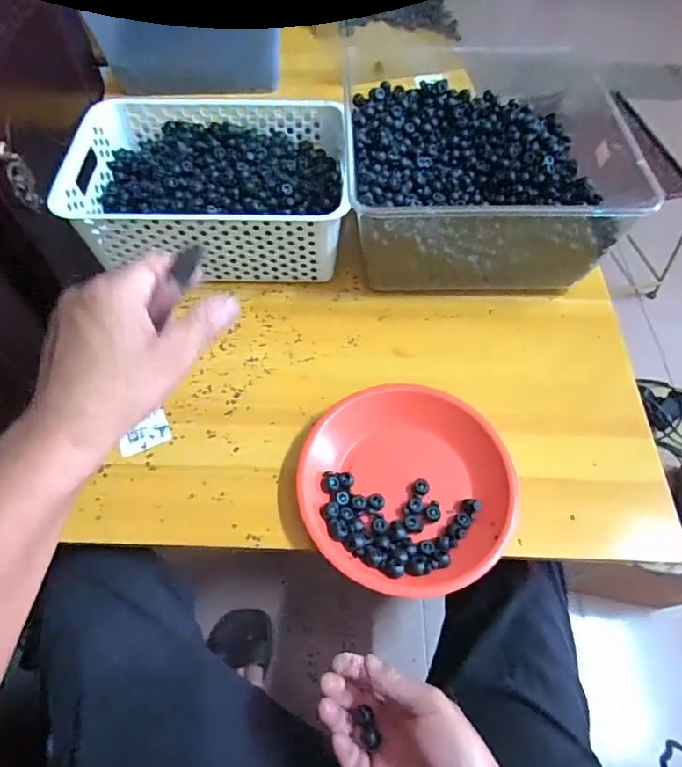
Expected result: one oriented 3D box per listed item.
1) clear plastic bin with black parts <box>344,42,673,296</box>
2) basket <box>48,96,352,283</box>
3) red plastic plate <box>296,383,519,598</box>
[{"bbox_3d":[0.157,-0.241,0.605,0.288,0.140,0.276,0,59,-1],"label":"clear plastic bin with black parts"},{"bbox_3d":[-0.154,-0.229,0.605,0.291,0.107,0.217,-2,60,-2],"label":"basket"},{"bbox_3d":[0.059,0.093,0.462,0.192,0.037,0.179,0,59,-1],"label":"red plastic plate"}]

